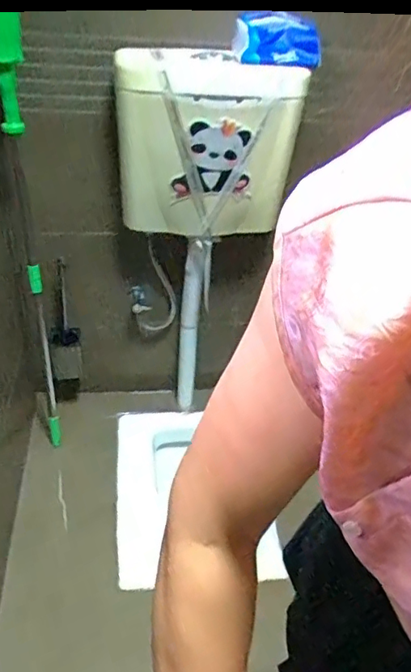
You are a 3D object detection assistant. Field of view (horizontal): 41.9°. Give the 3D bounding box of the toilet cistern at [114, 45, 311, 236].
[{"bbox_3d":[-0.001,-0.407,1.176,0.355,0.388,0.157,-9,42,-17],"label":"toilet cistern"}]

